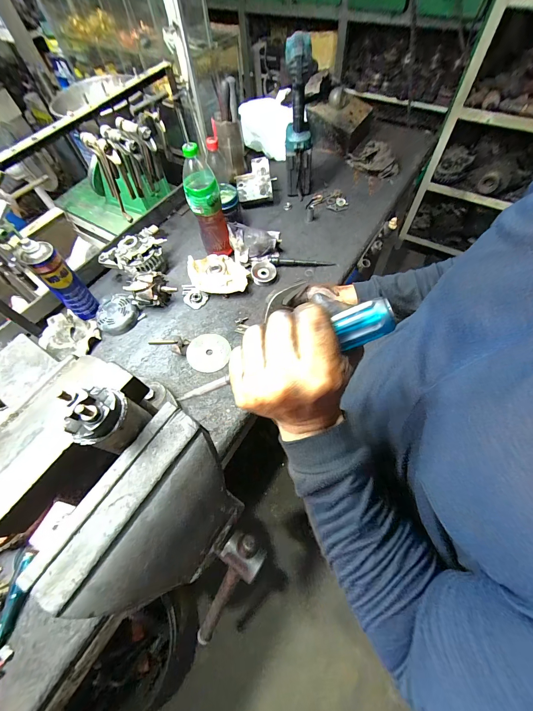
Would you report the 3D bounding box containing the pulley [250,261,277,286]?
[{"bbox_3d":[-0.007,-0.230,0.771,0.068,0.026,0.077,-4,61,2],"label":"pulley"}]

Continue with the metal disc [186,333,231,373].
[{"bbox_3d":[-0.139,-0.008,0.670,0.096,0.008,0.100,4,64,-8],"label":"metal disc"}]

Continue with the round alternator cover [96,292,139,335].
[{"bbox_3d":[-0.382,-0.103,0.715,0.101,0.041,0.092,-40,66,-17],"label":"round alternator cover"}]

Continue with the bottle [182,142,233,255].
[{"bbox_3d":[-0.151,-0.374,0.712,0.082,0.264,0.074,-10,61,-2],"label":"bottle"}]

